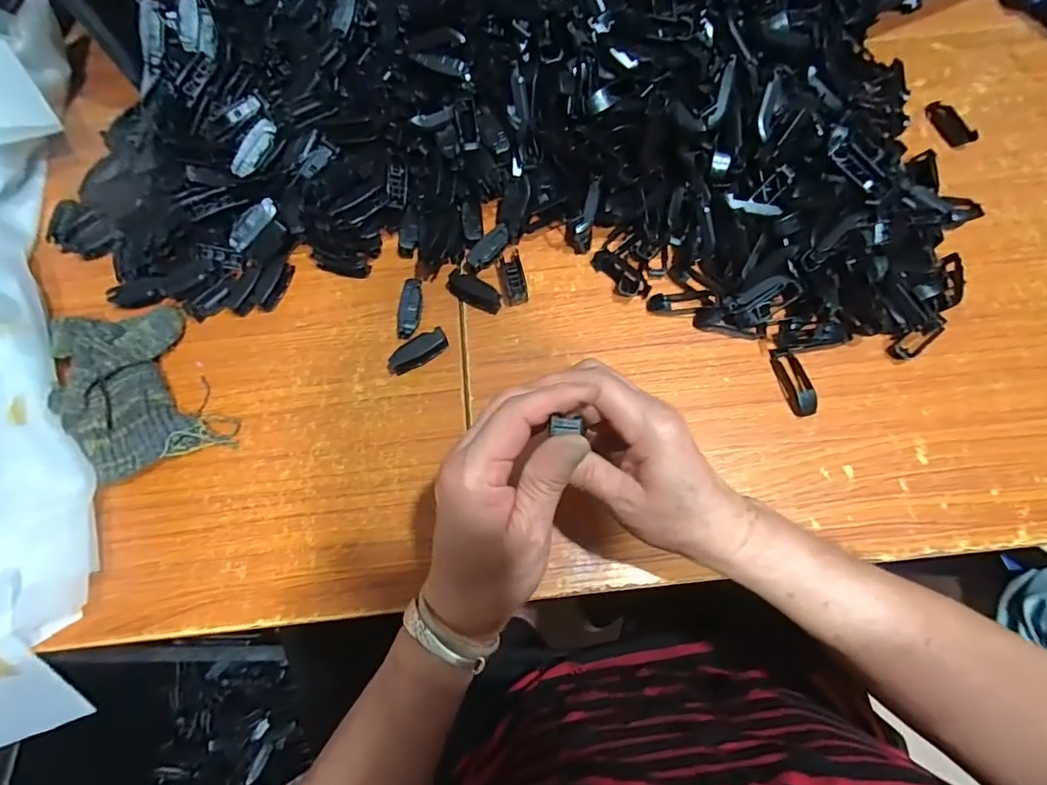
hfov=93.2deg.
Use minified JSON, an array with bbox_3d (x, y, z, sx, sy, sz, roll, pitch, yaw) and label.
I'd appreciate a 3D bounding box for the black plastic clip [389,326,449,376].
[{"bbox_3d":[-0.086,-0.033,0.404,0.051,0.014,0.017,-35,73,-10],"label":"black plastic clip"}]

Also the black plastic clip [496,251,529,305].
[{"bbox_3d":[-0.010,-0.100,0.424,0.022,0.018,0.048,-11,71,-2],"label":"black plastic clip"}]

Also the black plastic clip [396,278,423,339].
[{"bbox_3d":[-0.095,-0.070,0.414,0.017,0.012,0.050,7,85,5],"label":"black plastic clip"}]

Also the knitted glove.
[{"bbox_3d":[-0.308,-0.007,0.389,0.098,0.042,0.150,-30,72,-8],"label":"knitted glove"}]

